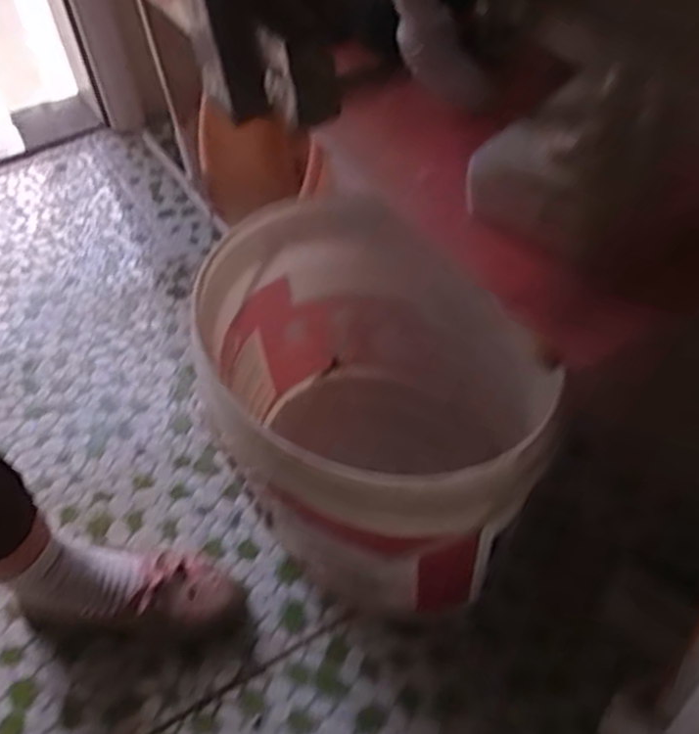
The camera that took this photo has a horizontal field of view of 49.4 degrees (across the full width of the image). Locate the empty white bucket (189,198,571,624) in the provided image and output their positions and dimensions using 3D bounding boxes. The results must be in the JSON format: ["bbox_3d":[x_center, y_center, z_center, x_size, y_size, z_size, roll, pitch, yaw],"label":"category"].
[{"bbox_3d":[0.024,0.043,0.790,0.345,0.287,0.355,-3,47,3],"label":"empty white bucket"}]

